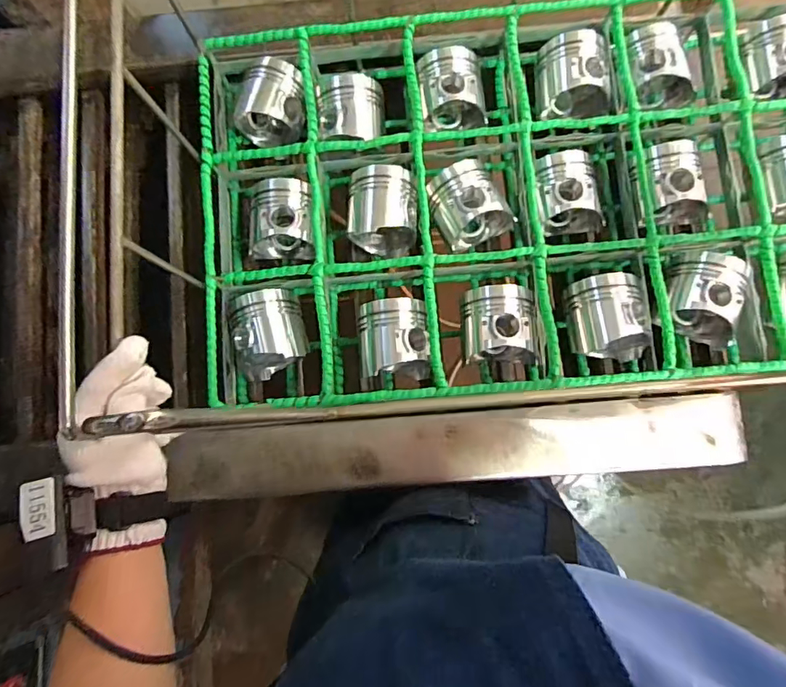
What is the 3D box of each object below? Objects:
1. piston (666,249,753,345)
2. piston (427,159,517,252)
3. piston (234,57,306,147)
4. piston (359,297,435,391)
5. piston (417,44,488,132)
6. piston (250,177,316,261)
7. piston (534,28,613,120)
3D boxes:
[{"bbox_3d":[0.379,-0.059,0.591,0.090,0.068,0.099,14,83,5],"label":"piston"},{"bbox_3d":[0.093,-0.171,0.610,0.089,0.072,0.100,-33,81,-1],"label":"piston"},{"bbox_3d":[-0.158,-0.321,0.648,0.091,0.077,0.083,8,83,5],"label":"piston"},{"bbox_3d":[0.000,0.000,0.607,0.091,0.095,0.100,-6,82,3],"label":"piston"},{"bbox_3d":[0.077,-0.333,0.639,0.087,0.073,0.100,-7,82,2],"label":"piston"},{"bbox_3d":[-0.138,-0.156,0.626,0.087,0.076,0.100,1,82,4],"label":"piston"},{"bbox_3d":[0.234,-0.346,0.628,0.092,0.076,0.093,2,82,4],"label":"piston"}]

